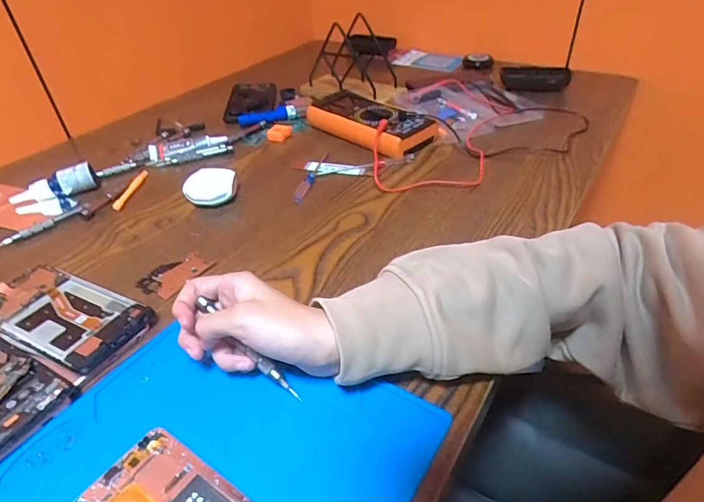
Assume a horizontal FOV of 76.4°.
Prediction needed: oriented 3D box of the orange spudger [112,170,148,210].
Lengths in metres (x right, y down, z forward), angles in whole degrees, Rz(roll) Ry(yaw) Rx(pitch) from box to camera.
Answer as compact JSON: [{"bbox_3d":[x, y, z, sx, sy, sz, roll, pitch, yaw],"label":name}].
[{"bbox_3d":[-0.271,-0.077,0.551,0.011,0.009,0.090,-1,39,4],"label":"orange spudger"}]

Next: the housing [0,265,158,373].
[{"bbox_3d":[-0.243,0.053,0.376,0.152,0.017,0.070,15,42,22],"label":"housing"}]

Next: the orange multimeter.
[{"bbox_3d":[0.023,-0.185,0.635,0.097,0.036,0.198,-31,46,-30],"label":"orange multimeter"}]

